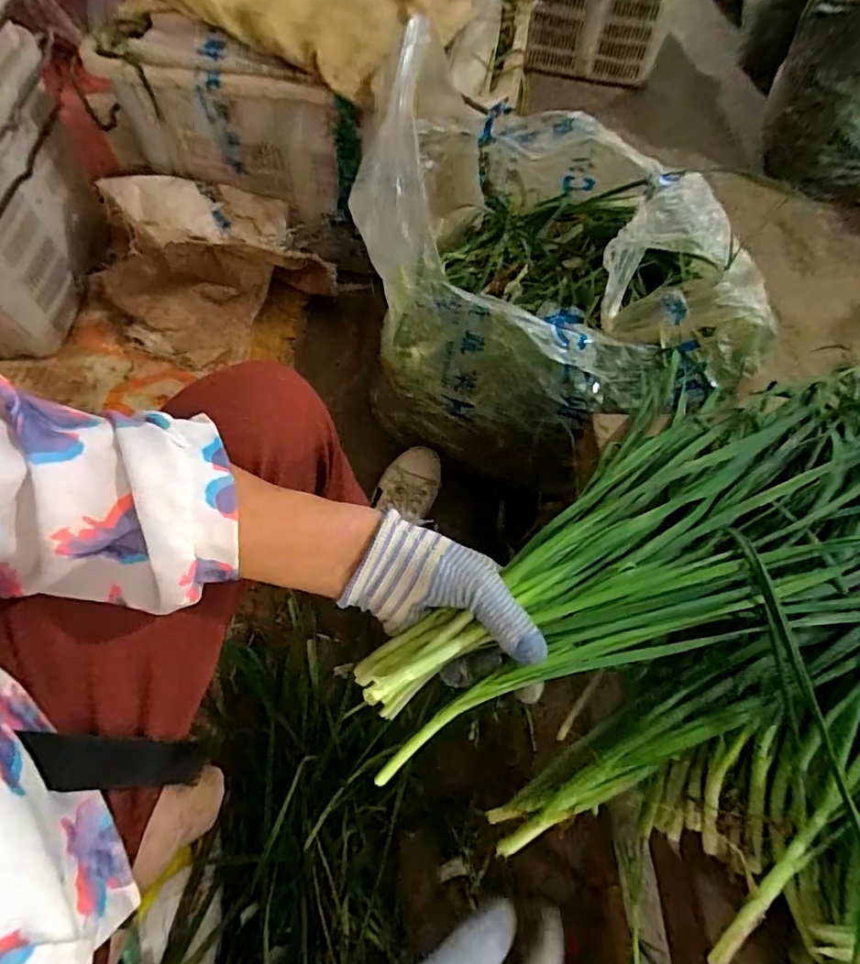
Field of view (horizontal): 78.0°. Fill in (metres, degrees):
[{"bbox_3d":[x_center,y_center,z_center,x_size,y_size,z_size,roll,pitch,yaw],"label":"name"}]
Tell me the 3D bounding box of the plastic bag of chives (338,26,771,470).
[{"bbox_3d":[0.152,-0.288,0.752,0.470,0.379,0.512,-1,61,-2],"label":"plastic bag of chives"}]

